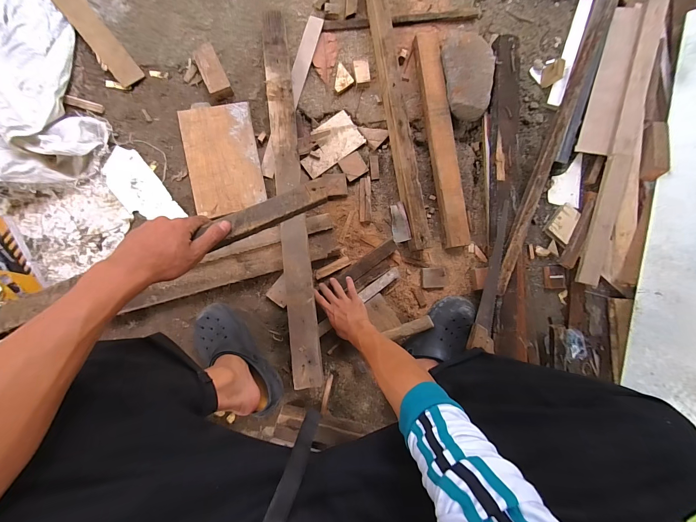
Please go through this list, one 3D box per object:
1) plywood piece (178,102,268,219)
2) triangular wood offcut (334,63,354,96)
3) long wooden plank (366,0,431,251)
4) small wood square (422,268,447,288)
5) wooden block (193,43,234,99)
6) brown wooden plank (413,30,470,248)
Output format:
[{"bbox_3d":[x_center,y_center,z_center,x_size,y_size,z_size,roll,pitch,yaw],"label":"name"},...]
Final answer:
[{"bbox_3d":[-0.309,-0.251,0.742,0.172,0.015,0.266,-11,89,-6],"label":"plywood piece"},{"bbox_3d":[-0.021,-0.470,0.776,0.055,0.013,0.062,-37,92,-6],"label":"triangular wood offcut"},{"bbox_3d":[0.116,-0.416,0.765,0.055,0.067,0.787,-10,89,-6],"label":"long wooden plank"},{"bbox_3d":[0.222,0.044,0.770,0.060,0.013,0.051,1,87,-6],"label":"small wood square"},{"bbox_3d":[-0.328,-0.457,0.729,0.054,0.035,0.119,-24,90,-7],"label":"wooden block"},{"bbox_3d":[0.244,-0.313,0.785,0.063,0.044,0.559,-8,88,-6],"label":"brown wooden plank"}]

